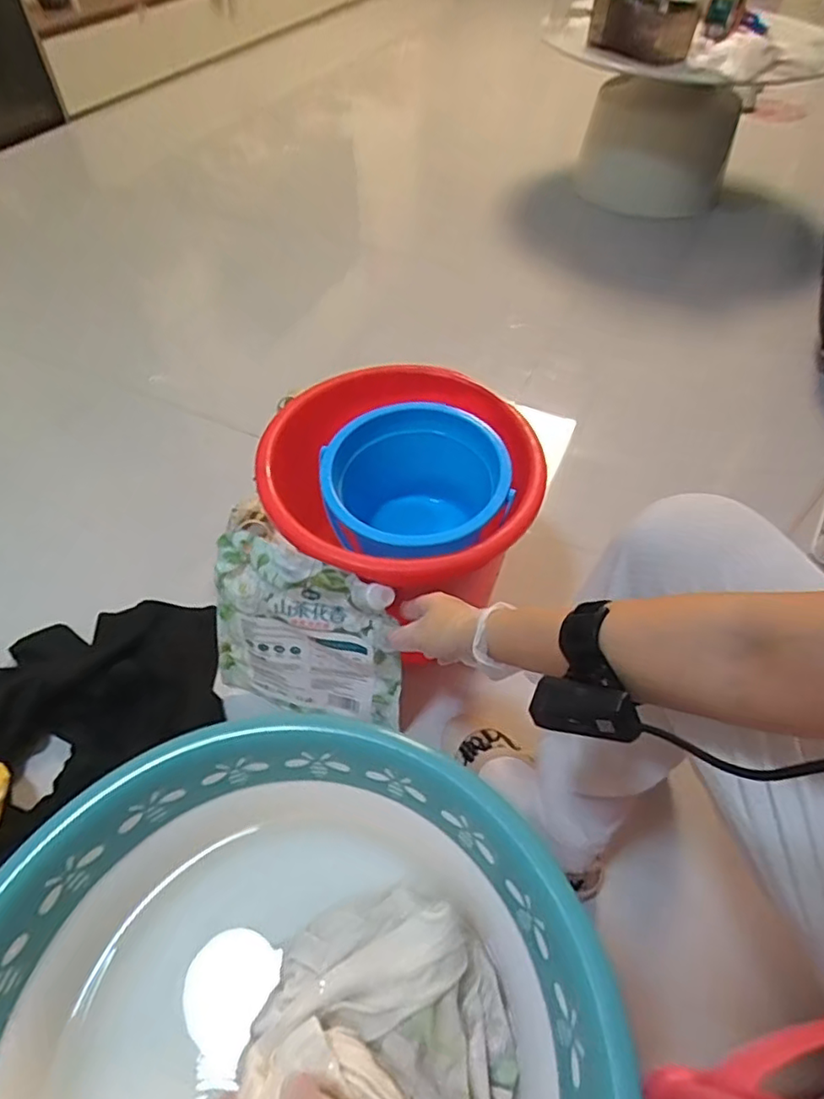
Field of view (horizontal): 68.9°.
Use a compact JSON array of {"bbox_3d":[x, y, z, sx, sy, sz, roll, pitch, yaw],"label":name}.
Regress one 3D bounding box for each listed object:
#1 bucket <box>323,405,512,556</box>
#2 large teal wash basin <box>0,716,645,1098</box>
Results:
[{"bbox_3d":[0.000,-0.055,0.714,0.197,0.151,0.181,0,52,-1],"label":"bucket"},{"bbox_3d":[-0.082,0.296,0.353,0.363,0.125,0.342,0,52,-1],"label":"large teal wash basin"}]

